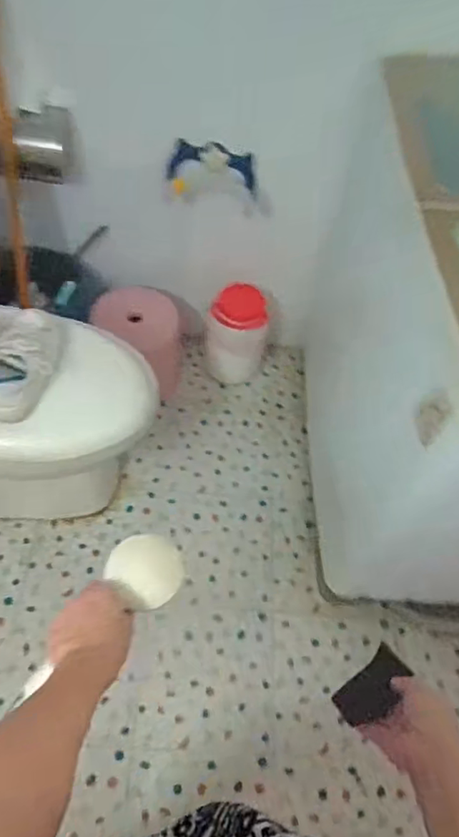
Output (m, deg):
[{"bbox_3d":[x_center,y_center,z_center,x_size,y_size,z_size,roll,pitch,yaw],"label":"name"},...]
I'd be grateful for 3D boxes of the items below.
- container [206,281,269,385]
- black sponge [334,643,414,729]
[{"bbox_3d":[0.020,-0.231,1.624,0.165,0.304,0.141,6,53,-4],"label":"container"},{"bbox_3d":[0.169,0.319,0.669,0.096,0.016,0.056,-48,37,0],"label":"black sponge"}]

